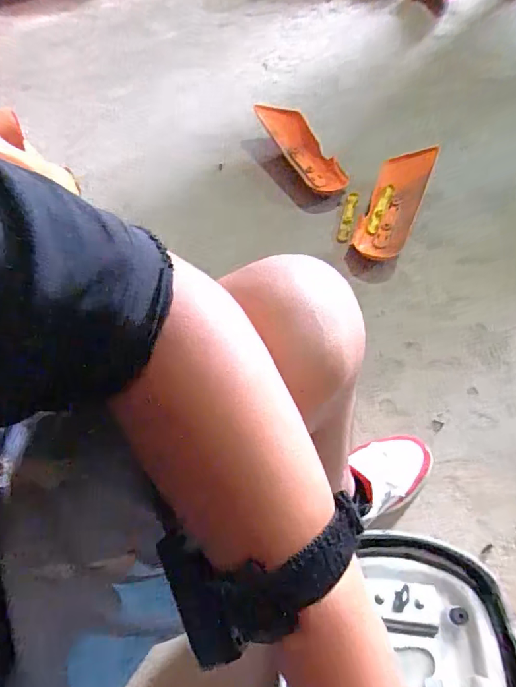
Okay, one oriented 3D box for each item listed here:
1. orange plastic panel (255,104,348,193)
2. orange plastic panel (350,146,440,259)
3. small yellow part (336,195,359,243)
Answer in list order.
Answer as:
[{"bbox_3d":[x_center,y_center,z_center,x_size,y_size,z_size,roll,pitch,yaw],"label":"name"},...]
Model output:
[{"bbox_3d":[0.109,-0.490,1.186,0.105,0.048,0.324,-23,60,-11],"label":"orange plastic panel"},{"bbox_3d":[0.301,-0.315,1.056,0.113,0.046,0.323,20,61,14],"label":"orange plastic panel"},{"bbox_3d":[0.203,-0.285,1.079,0.025,0.011,0.143,12,60,10],"label":"small yellow part"}]

